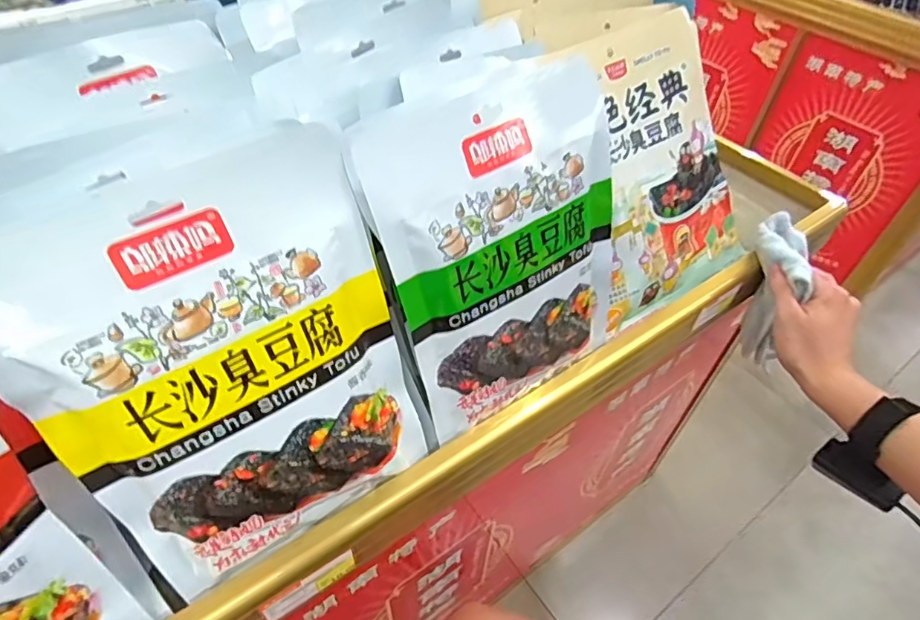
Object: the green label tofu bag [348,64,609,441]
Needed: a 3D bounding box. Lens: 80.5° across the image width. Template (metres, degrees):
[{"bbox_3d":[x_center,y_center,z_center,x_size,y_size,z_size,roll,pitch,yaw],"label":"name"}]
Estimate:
[{"bbox_3d":[0.030,-0.037,0.399,0.189,0.249,0.055,-27,36,-24],"label":"green label tofu bag"}]

